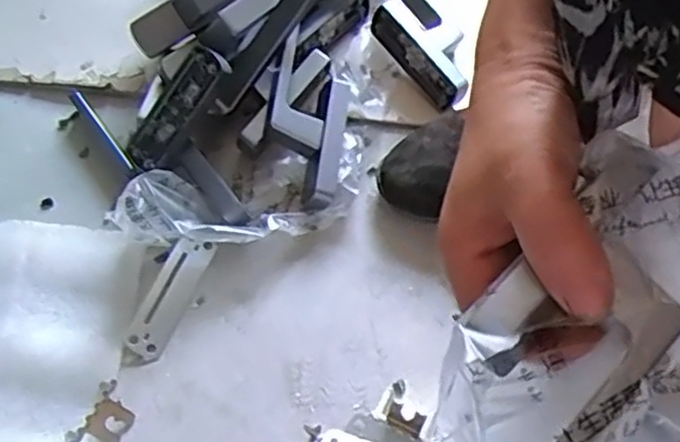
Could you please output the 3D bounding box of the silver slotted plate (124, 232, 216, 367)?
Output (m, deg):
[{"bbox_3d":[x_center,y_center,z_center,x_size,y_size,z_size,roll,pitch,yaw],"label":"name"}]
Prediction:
[{"bbox_3d":[-0.122,0.055,0.490,0.028,0.012,0.098,23,62,3],"label":"silver slotted plate"}]

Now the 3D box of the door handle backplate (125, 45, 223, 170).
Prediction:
[{"bbox_3d":[-0.120,-0.081,0.503,0.033,0.009,0.097,47,106,22],"label":"door handle backplate"}]

